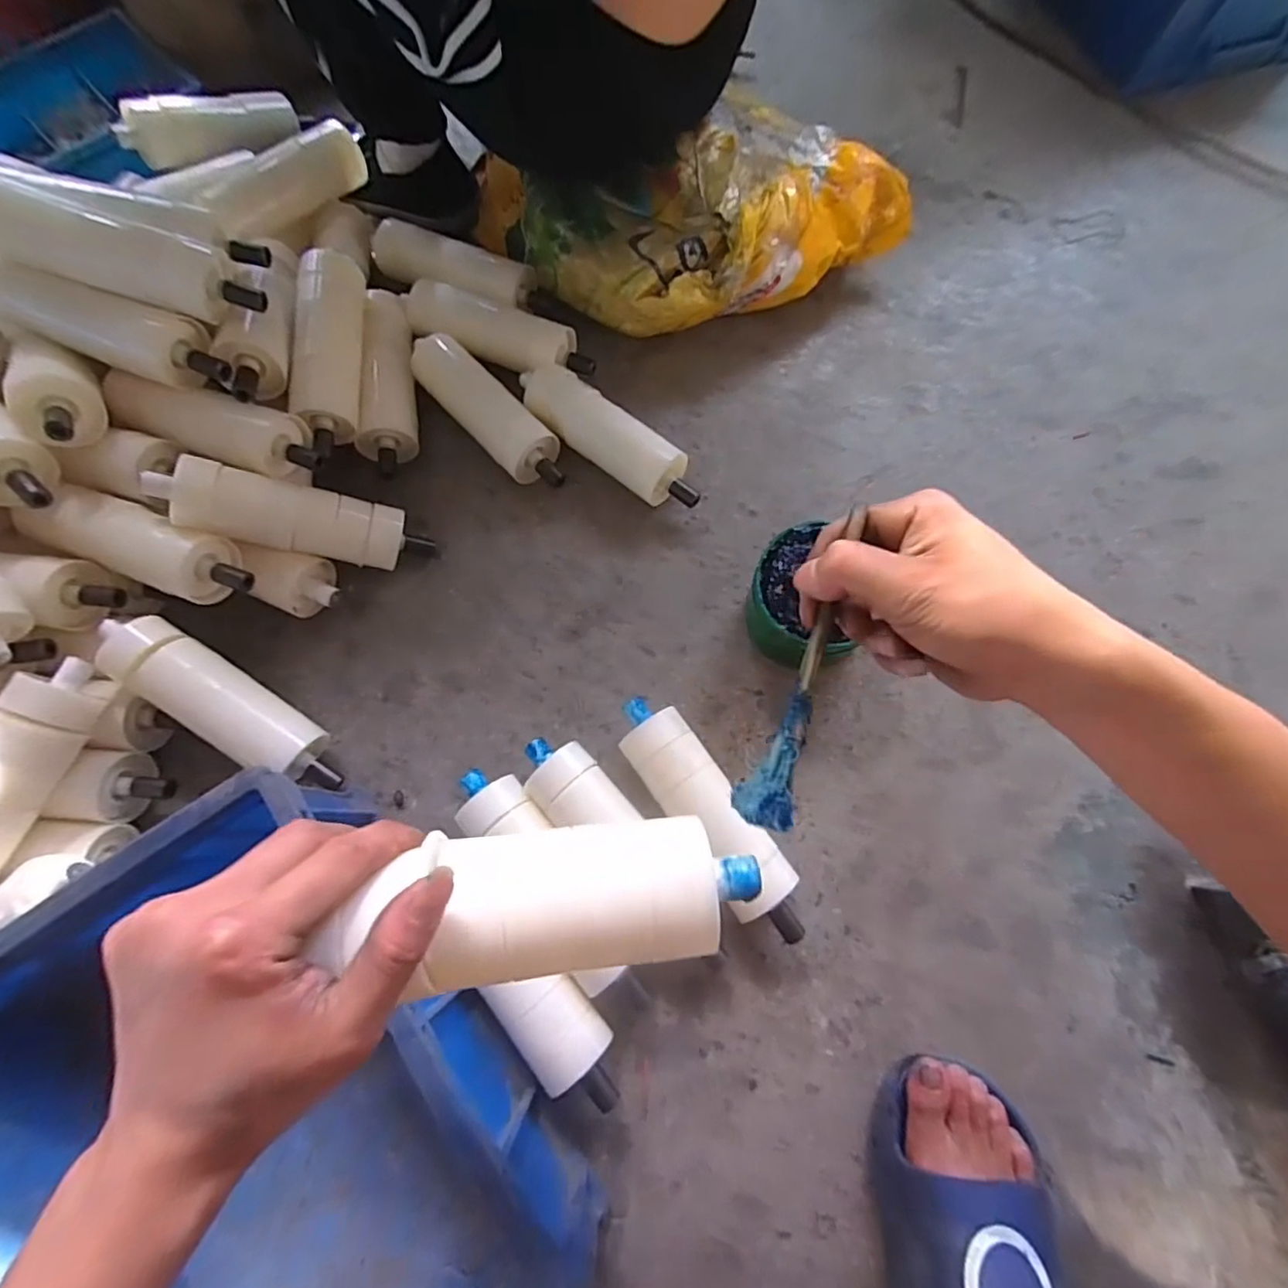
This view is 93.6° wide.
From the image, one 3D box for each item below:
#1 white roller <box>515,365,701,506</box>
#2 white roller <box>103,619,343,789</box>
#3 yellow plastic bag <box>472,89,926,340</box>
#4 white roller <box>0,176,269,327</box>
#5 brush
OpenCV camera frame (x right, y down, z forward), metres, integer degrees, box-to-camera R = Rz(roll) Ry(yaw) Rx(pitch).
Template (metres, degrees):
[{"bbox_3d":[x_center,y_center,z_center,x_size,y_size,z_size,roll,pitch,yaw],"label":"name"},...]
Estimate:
[{"bbox_3d":[-0.039,-0.212,0.626,0.221,0.049,0.060,40,76,10],"label":"white roller"},{"bbox_3d":[-0.357,0.054,0.519,0.225,0.048,0.059,36,75,-5],"label":"white roller"},{"bbox_3d":[0.056,-0.479,0.677,0.420,0.100,0.250,-19,74,-7],"label":"yellow plastic bag"},{"bbox_3d":[-0.434,-0.319,0.497,0.214,0.051,0.054,9,71,-25],"label":"white roller"},{"bbox_3d":[0.075,0.009,0.278,0.027,0.010,0.150,19,82,4],"label":"brush"}]

